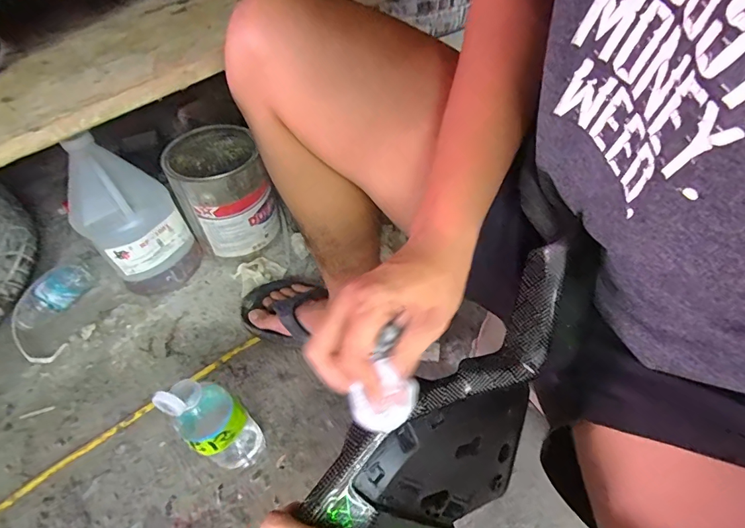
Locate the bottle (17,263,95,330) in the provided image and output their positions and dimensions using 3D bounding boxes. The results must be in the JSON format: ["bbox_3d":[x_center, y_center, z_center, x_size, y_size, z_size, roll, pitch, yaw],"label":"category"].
[{"bbox_3d":[-0.573,0.053,0.734,0.081,0.079,0.137,32,59,28],"label":"bottle"}]

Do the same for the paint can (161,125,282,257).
[{"bbox_3d":[-0.268,-0.132,0.753,0.151,0.175,0.160,-3,50,3],"label":"paint can"}]

